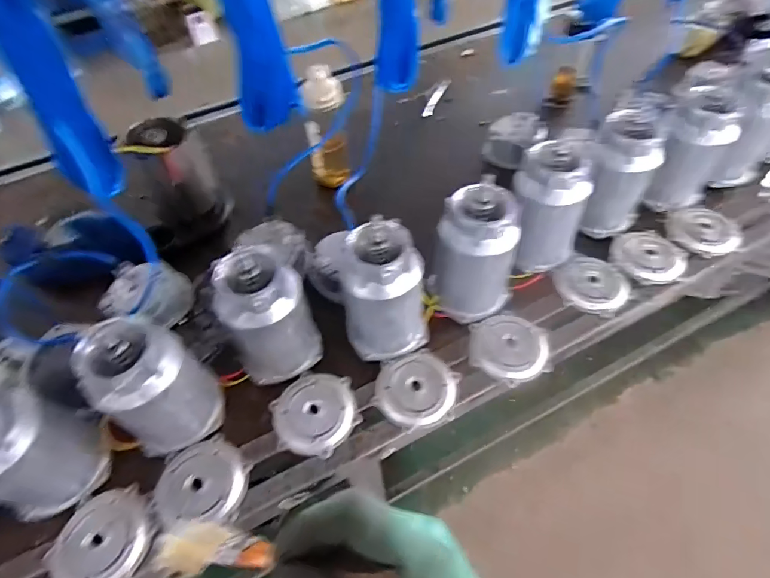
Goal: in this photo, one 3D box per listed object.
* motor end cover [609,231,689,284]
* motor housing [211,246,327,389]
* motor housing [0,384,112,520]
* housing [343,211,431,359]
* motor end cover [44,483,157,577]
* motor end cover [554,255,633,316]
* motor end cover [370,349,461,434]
[{"bbox_3d":[0.508,-0.065,0.830,0.140,0.040,0.126,-35,59,-19],"label":"motor end cover"},{"bbox_3d":[-0.181,0.045,0.656,0.131,0.210,0.109,-16,55,-7],"label":"motor housing"},{"bbox_3d":[-0.478,0.220,0.577,0.123,0.241,0.153,9,56,10],"label":"motor housing"},{"bbox_3d":[-0.001,0.010,0.667,0.131,0.217,0.110,0,54,4],"label":"housing"},{"bbox_3d":[-0.386,0.344,0.594,0.128,0.024,0.128,17,57,15],"label":"motor end cover"},{"bbox_3d":[0.381,-0.014,0.796,0.124,0.022,0.124,8,55,10],"label":"motor end cover"},{"bbox_3d":[0.049,0.158,0.690,0.134,0.021,0.115,-17,55,-8],"label":"motor end cover"}]

